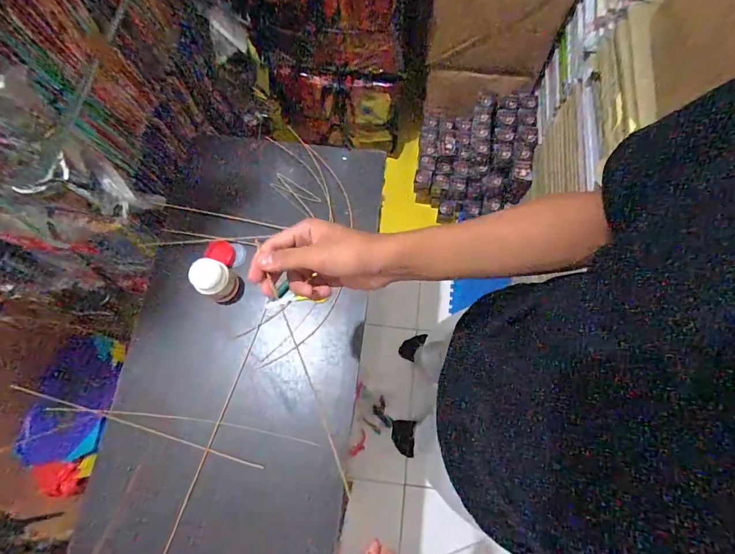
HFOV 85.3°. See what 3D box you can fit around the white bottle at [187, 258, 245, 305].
[{"bbox_3d":[-0.253,0.008,0.672,0.065,0.077,0.059,35,77,12],"label":"white bottle"}]

